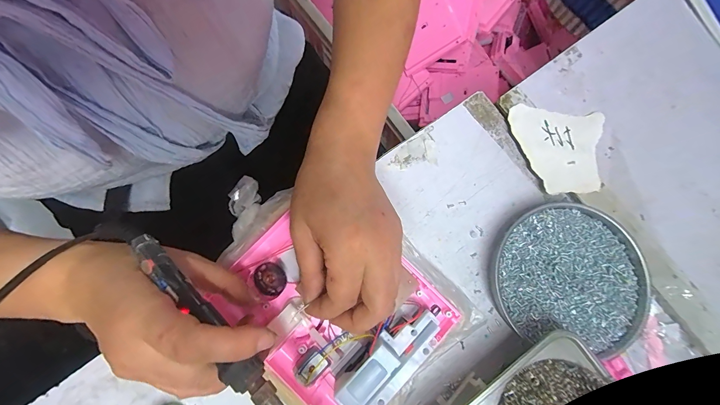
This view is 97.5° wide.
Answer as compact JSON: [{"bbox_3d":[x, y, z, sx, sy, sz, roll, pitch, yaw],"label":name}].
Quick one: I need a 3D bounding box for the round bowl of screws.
[{"bbox_3d":[0.193,0.066,0.292,0.129,0.018,0.123,0,80,-2],"label":"round bowl of screws"}]

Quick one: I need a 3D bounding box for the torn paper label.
[{"bbox_3d":[0.197,-0.053,0.319,0.093,0.006,0.087,6,78,-1],"label":"torn paper label"}]

